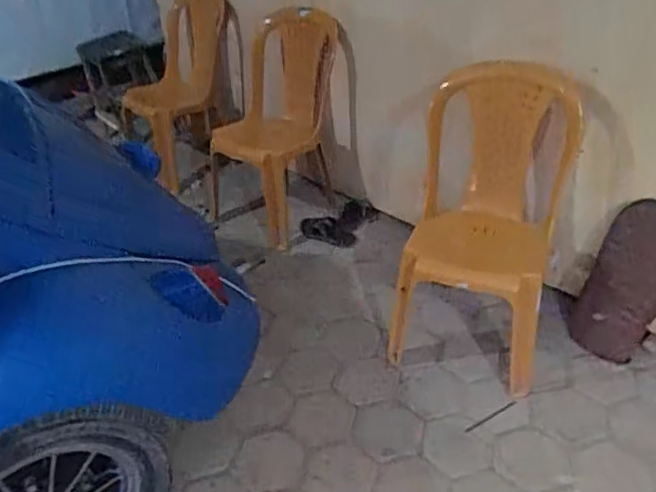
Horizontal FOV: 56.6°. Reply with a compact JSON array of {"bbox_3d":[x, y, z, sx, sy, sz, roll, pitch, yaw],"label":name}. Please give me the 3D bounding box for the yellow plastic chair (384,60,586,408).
[{"bbox_3d":[0.467,-0.091,1.914,0.500,0.875,0.619,10,38,22],"label":"yellow plastic chair"}]

